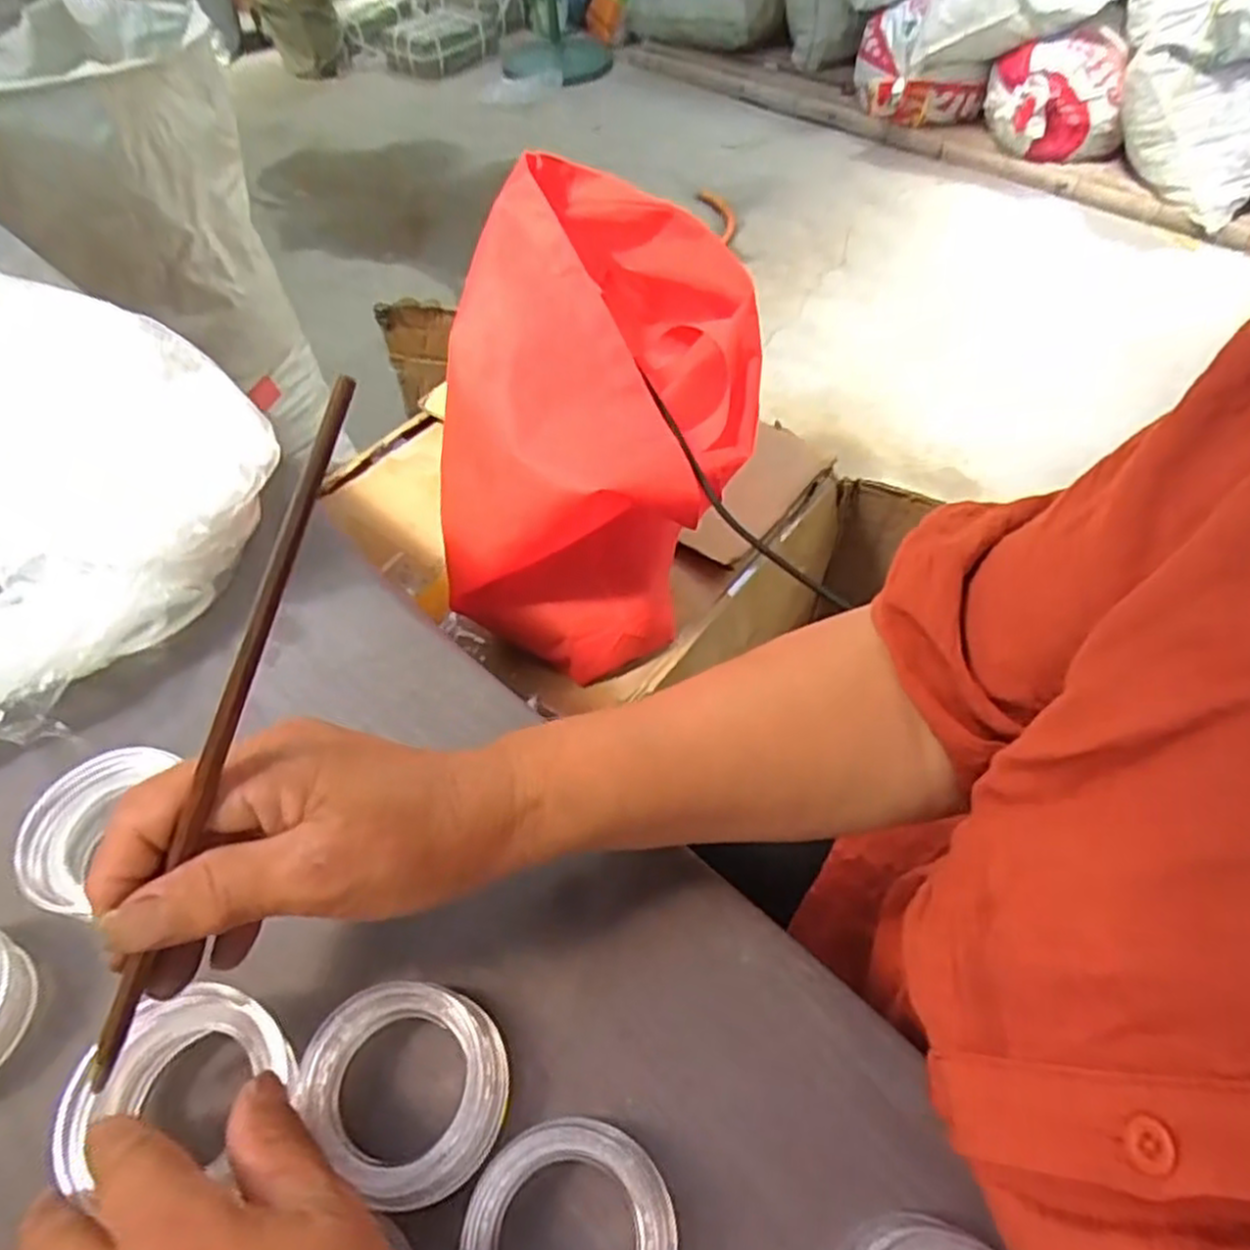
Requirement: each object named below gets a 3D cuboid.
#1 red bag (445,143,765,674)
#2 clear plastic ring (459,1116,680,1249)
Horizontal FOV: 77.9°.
[{"bbox_3d":[-0.007,-0.154,0.603,0.204,0.255,0.283,8,53,8],"label":"red bag"},{"bbox_3d":[-0.017,0.194,0.244,0.065,0.024,0.066,-1,52,1],"label":"clear plastic ring"}]

